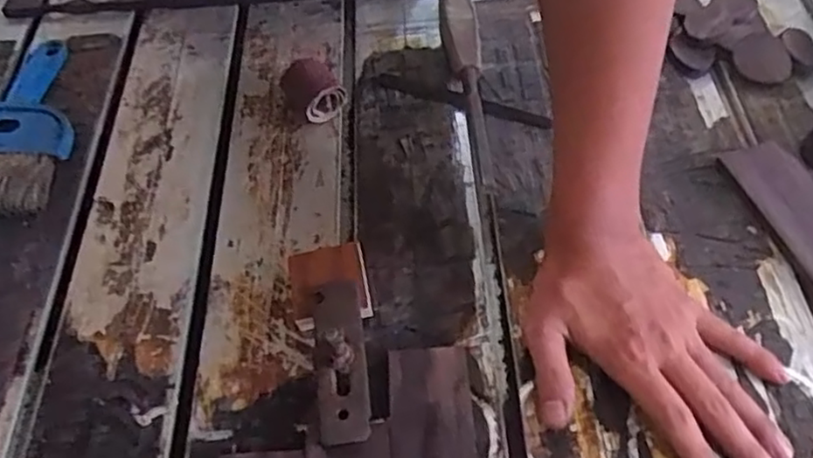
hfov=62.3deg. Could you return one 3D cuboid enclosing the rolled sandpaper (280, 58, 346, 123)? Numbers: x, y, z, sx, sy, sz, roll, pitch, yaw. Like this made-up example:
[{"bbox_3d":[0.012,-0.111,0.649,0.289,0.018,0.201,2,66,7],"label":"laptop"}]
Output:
[{"bbox_3d":[-0.076,-0.111,0.537,0.034,0.031,0.047,-32,60,-16],"label":"rolled sandpaper"}]

